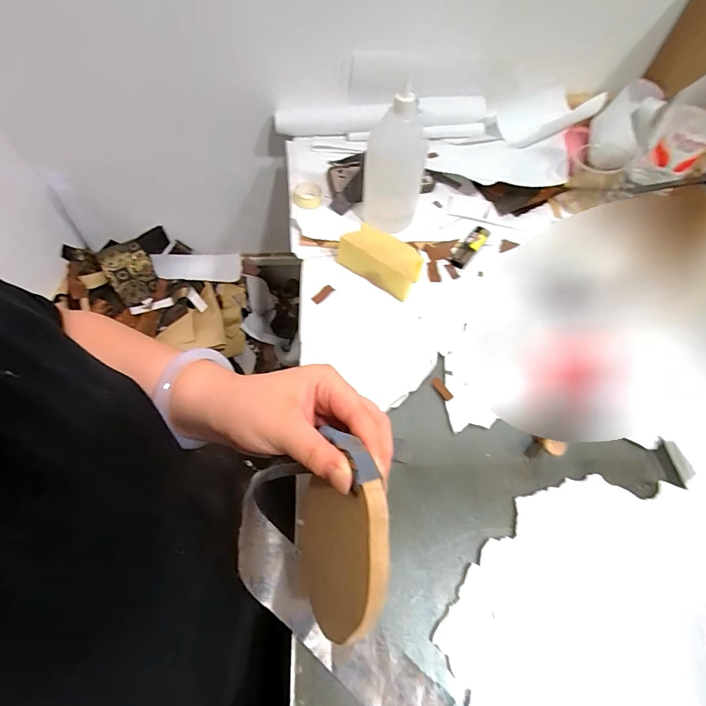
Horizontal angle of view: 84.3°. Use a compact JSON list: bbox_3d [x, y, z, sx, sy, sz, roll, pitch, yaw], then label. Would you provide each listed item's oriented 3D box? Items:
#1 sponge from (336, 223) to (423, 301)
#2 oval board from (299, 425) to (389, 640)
[{"bbox_3d":[0.036,-0.123,0.511,0.113,0.048,0.047,35,65,18],"label":"sponge"},{"bbox_3d":[-0.008,0.117,0.240,0.012,0.123,0.074,1,8,-39],"label":"oval board"}]

